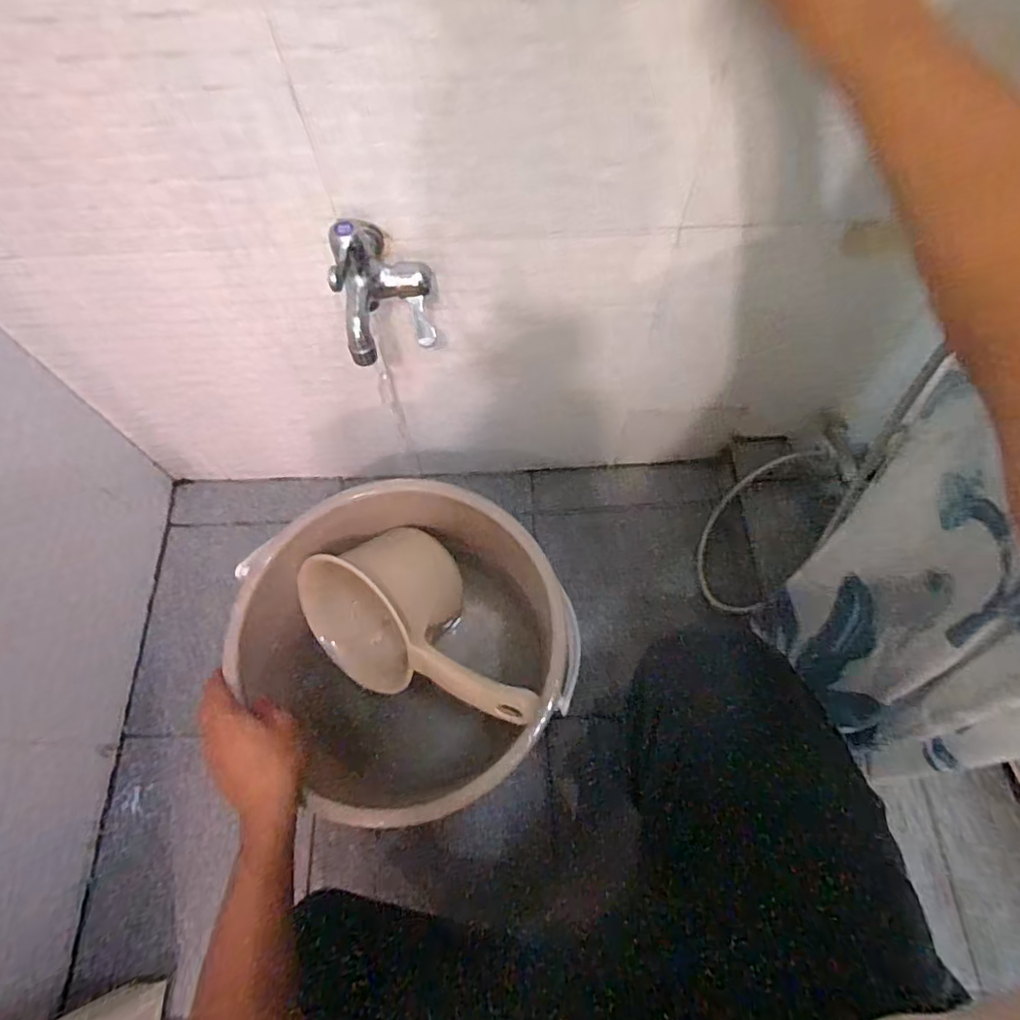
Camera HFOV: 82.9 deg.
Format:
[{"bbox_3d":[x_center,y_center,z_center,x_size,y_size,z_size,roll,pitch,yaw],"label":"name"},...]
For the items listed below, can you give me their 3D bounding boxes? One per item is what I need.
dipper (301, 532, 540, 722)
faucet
[{"bbox_3d":[-0.100,0.132,0.561,0.160,0.139,0.238,-28,70,-11],"label":"dipper"},{"bbox_3d":[-0.106,-0.193,0.478,0.074,0.077,0.109,-8,66,-2],"label":"faucet"}]

